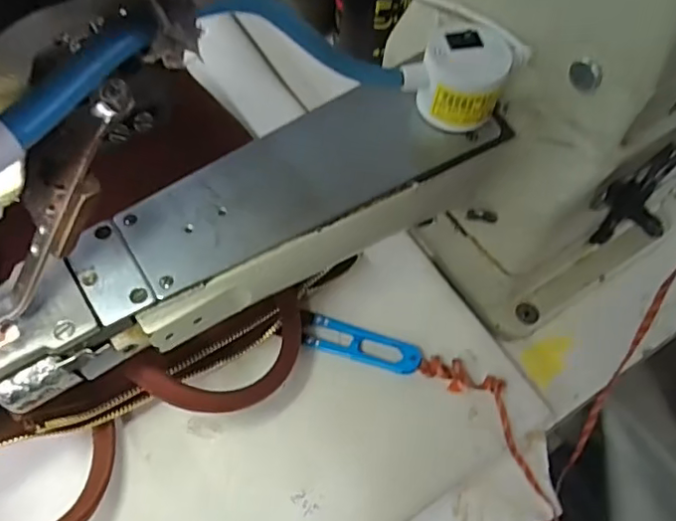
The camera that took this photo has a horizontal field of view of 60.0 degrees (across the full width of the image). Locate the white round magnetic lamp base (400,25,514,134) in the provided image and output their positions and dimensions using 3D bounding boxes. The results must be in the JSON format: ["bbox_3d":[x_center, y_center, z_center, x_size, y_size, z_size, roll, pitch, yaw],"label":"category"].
[{"bbox_3d":[0.052,-0.080,0.256,0.040,0.028,0.037,0,61,-1],"label":"white round magnetic lamp base"}]

